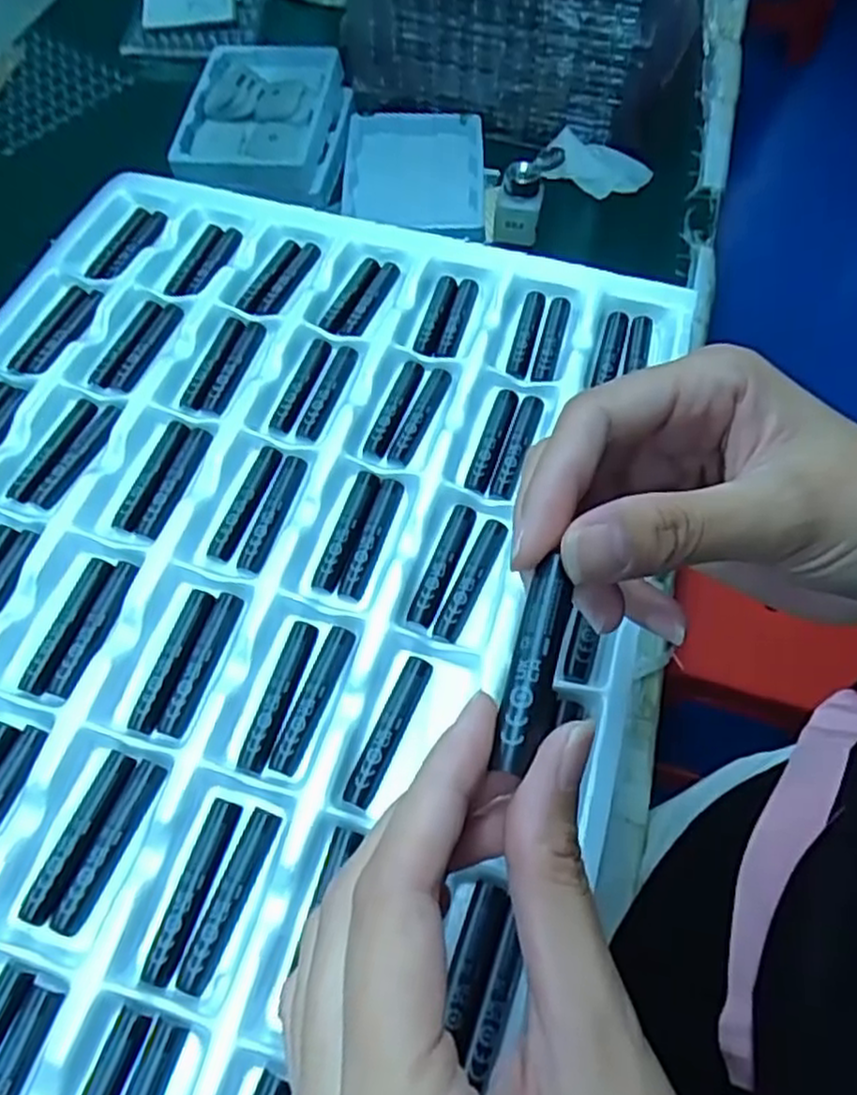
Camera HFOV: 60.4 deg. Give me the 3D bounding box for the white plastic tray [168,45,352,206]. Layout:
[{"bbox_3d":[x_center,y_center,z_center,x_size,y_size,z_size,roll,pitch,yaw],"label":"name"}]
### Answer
[{"bbox_3d":[-0.211,-0.537,0.914,0.196,0.057,0.220,6,62,4],"label":"white plastic tray"}]

